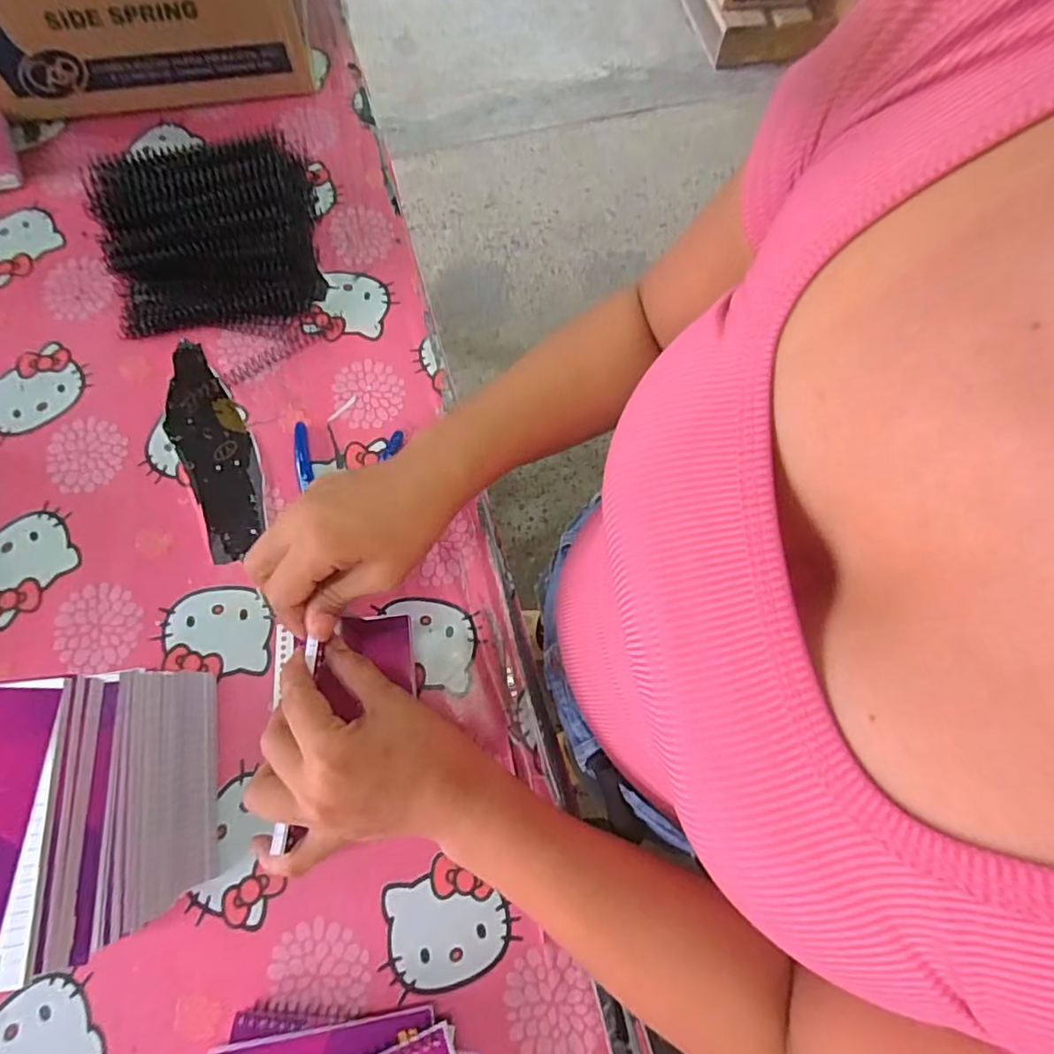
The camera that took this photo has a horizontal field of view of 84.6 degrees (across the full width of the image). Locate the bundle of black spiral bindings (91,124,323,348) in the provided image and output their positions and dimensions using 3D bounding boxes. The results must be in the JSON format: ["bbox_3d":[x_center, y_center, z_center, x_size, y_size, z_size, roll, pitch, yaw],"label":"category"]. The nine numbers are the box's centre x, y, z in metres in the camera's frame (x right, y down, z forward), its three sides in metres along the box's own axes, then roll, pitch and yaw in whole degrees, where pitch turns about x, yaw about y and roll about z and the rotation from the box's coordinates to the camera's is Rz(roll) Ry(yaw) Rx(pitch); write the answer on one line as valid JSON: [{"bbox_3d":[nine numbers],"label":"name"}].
[{"bbox_3d":[-0.270,-0.260,0.505,0.166,0.075,0.176,-2,71,-3],"label":"bundle of black spiral bindings"}]

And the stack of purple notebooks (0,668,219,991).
[{"bbox_3d":[-0.257,0.158,0.331,0.113,0.141,0.139,-4,71,-3],"label":"stack of purple notebooks"}]

